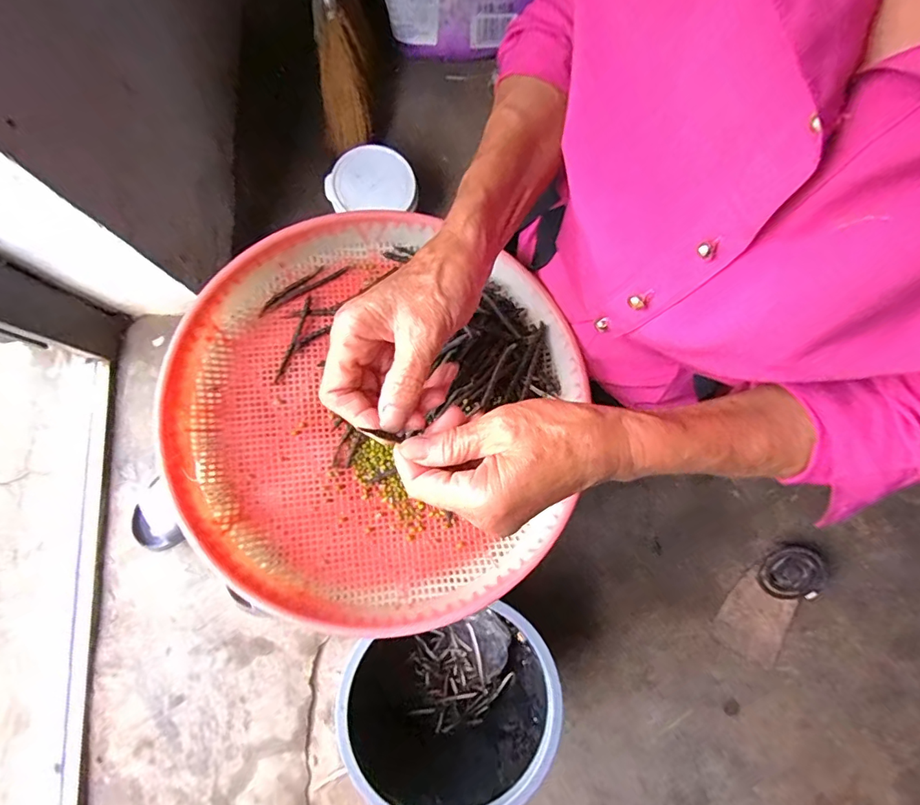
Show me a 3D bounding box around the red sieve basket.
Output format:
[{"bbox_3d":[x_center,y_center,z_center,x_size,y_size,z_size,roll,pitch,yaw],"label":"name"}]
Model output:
[{"bbox_3d":[-0.062,0.007,0.413,0.337,0.071,0.336,1,81,-3],"label":"red sieve basket"}]

